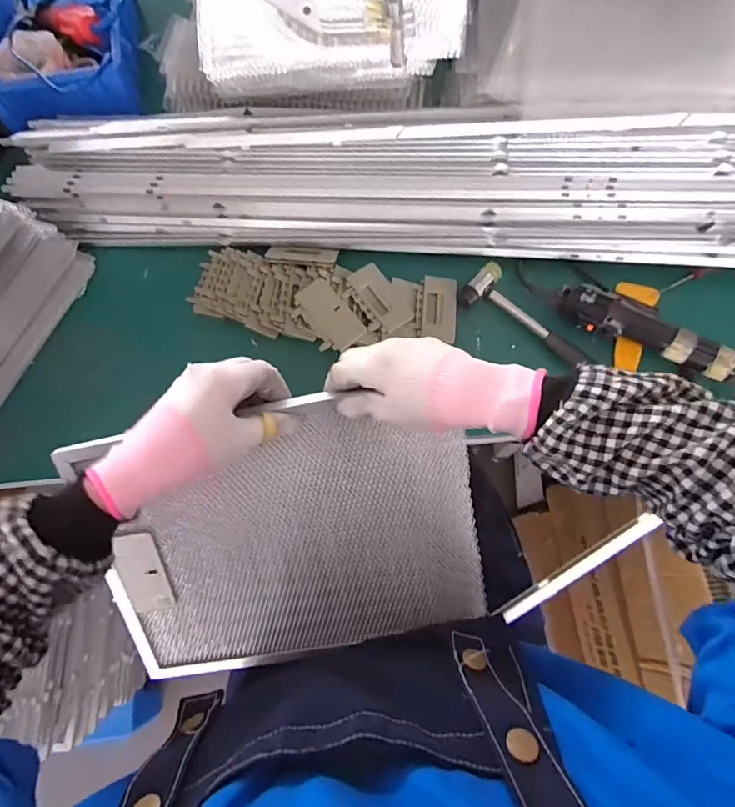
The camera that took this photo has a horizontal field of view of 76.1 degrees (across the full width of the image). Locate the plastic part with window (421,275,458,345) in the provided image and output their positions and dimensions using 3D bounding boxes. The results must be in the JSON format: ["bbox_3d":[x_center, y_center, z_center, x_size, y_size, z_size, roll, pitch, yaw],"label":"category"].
[{"bbox_3d":[0.088,-0.115,0.574,0.041,0.007,0.085,5,72,3],"label":"plastic part with window"}]

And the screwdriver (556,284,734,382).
[{"bbox_3d":[0.344,-0.069,0.532,0.262,0.041,0.046,28,75,10],"label":"screwdriver"}]

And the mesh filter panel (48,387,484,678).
[{"bbox_3d":[-0.071,0.125,0.429,0.336,0.019,0.252,-12,106,1],"label":"mesh filter panel"}]

